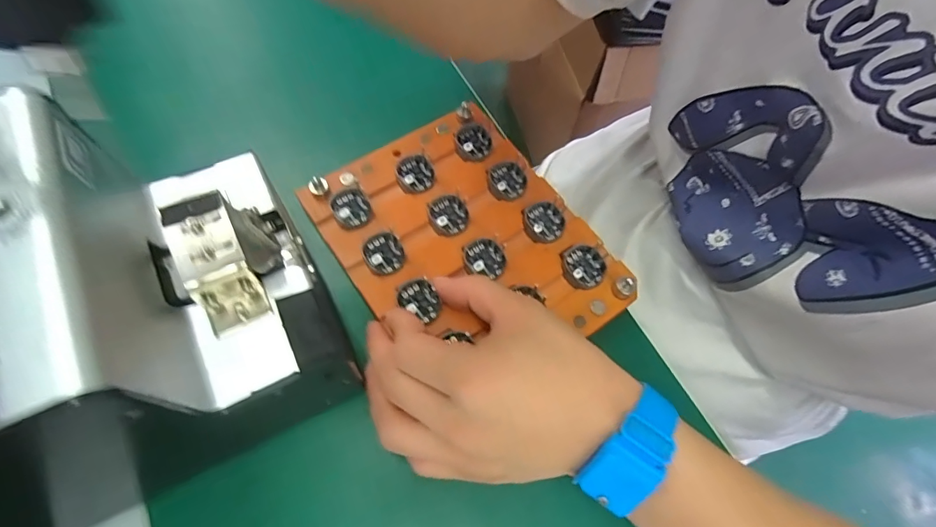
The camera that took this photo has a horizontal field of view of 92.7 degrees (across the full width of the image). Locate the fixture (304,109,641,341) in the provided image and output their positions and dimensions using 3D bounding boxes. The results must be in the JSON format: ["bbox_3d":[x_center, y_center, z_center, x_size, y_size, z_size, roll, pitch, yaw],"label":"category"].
[{"bbox_3d":[-0.003,-0.017,0.290,0.141,0.015,0.184,-34,69,-16],"label":"fixture"}]

